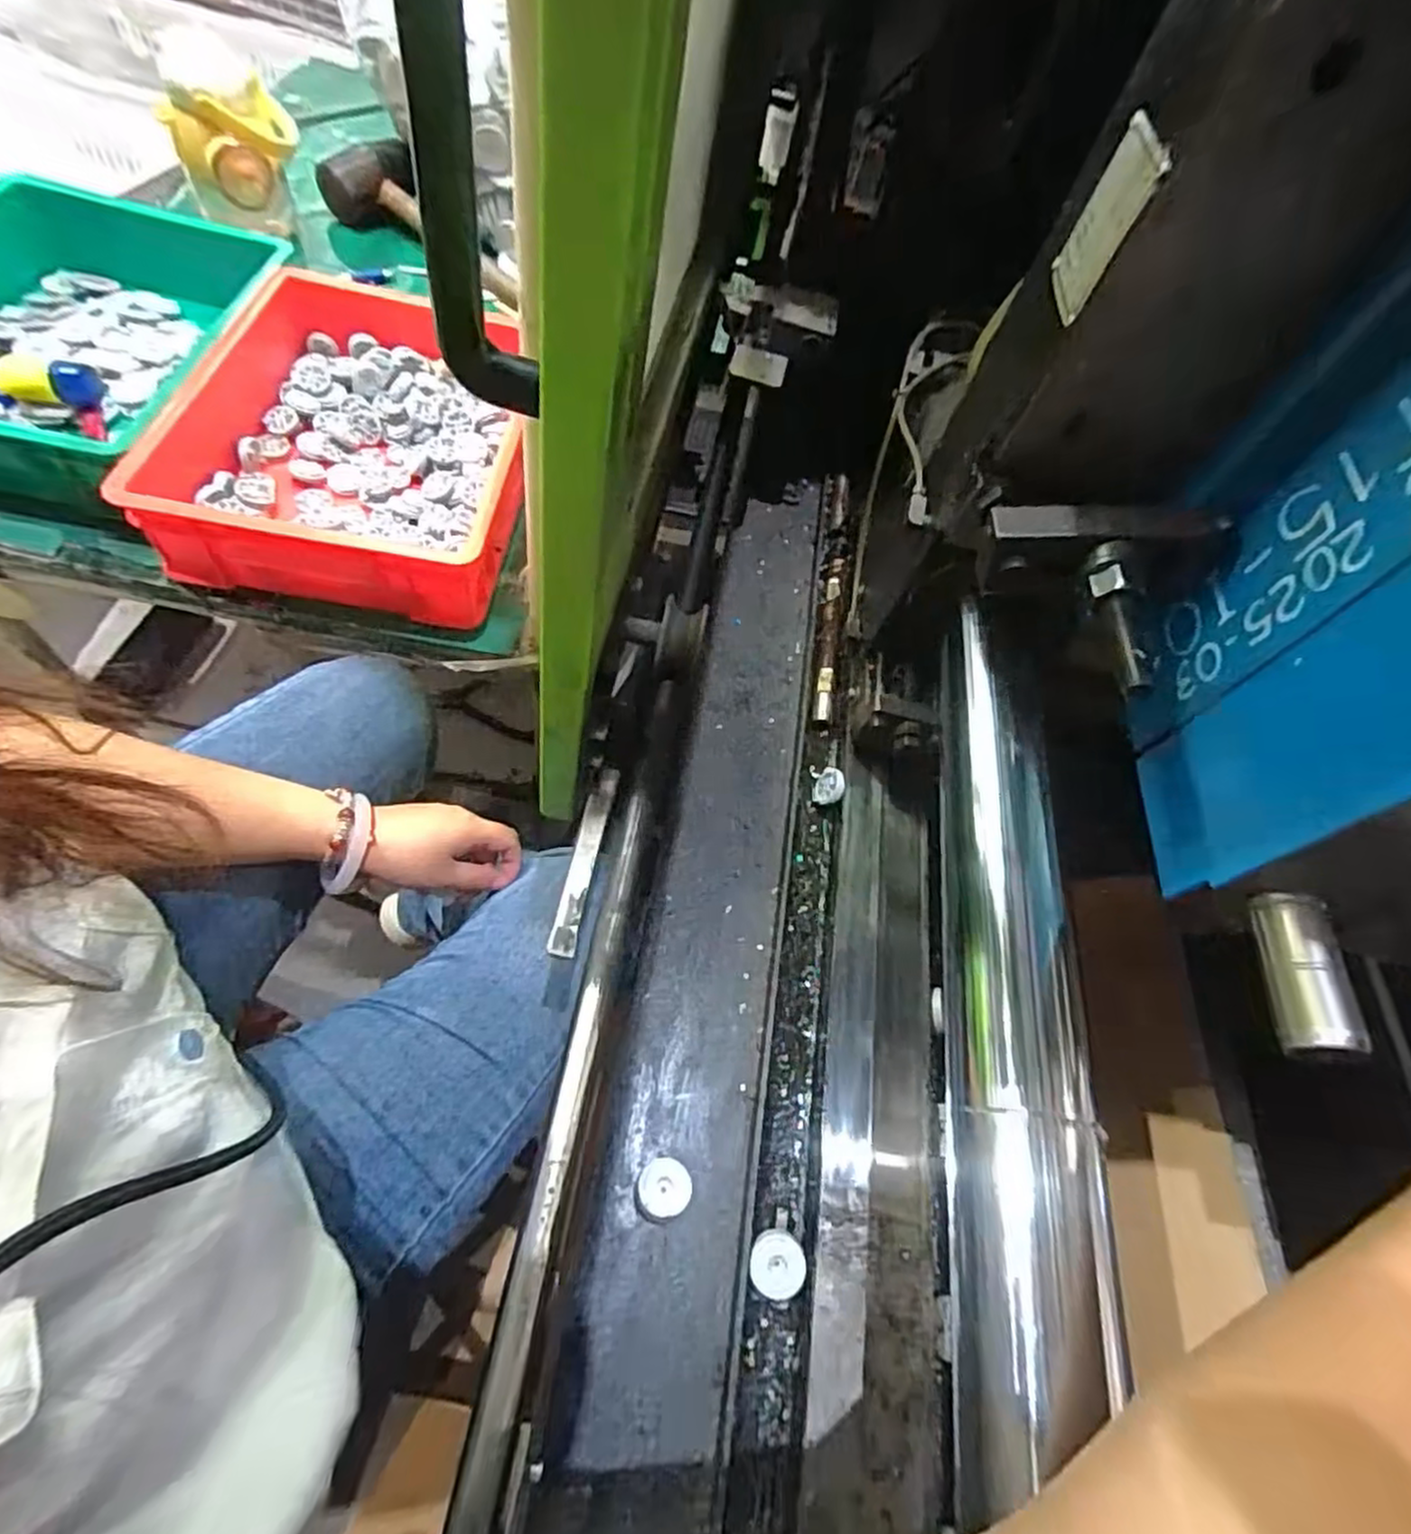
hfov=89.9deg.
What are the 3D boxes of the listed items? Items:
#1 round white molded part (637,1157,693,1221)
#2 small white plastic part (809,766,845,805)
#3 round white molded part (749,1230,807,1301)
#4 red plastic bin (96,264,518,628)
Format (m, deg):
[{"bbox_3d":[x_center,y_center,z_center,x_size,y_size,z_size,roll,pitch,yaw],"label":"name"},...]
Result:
[{"bbox_3d":[-0.023,0.234,0.392,0.030,0.014,0.028,5,59,-9],"label":"round white molded part"},{"bbox_3d":[0.095,0.013,0.549,0.027,0.012,0.035,-11,68,17],"label":"small white plastic part"},{"bbox_3d":[0.039,0.269,0.382,0.030,0.005,0.030,-5,54,10],"label":"round white molded part"},{"bbox_3d":[-0.305,-0.300,0.636,0.267,0.090,0.377,4,59,-10],"label":"red plastic bin"}]

